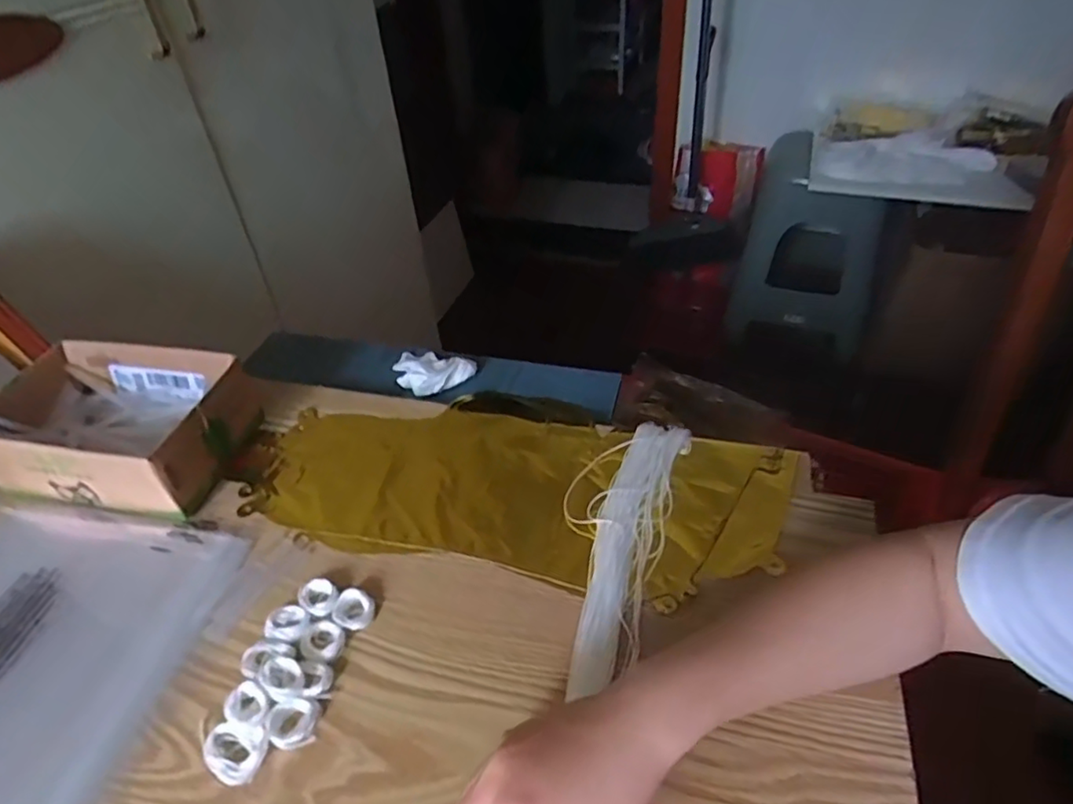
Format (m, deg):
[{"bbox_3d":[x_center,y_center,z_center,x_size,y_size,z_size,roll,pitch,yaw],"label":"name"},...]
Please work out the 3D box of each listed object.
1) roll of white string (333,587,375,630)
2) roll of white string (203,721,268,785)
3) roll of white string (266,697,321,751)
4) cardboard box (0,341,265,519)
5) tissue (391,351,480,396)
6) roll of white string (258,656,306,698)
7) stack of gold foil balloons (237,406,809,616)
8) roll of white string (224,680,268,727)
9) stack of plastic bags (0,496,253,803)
[{"bbox_3d":[-0.122,0.139,0.425,0.026,0.011,0.025,-3,41,2],"label":"roll of white string"},{"bbox_3d":[-0.174,0.200,0.362,0.038,0.008,0.030,9,43,15],"label":"roll of white string"},{"bbox_3d":[-0.143,0.188,0.371,0.028,0.010,0.025,-4,41,1],"label":"roll of white string"},{"bbox_3d":[-0.351,0.018,0.534,0.198,0.069,0.132,6,42,12],"label":"cardboard box"},{"bbox_3d":[-0.110,-0.032,0.628,0.088,0.021,0.059,17,46,23],"label":"tissue"},{"bbox_3d":[-0.154,0.168,0.385,0.027,0.013,0.023,28,51,32],"label":"roll of white string"},{"bbox_3d":[-0.021,0.061,0.503,0.417,0.009,0.158,7,43,13],"label":"stack of gold foil balloons"},{"bbox_3d":[-0.171,0.181,0.376,0.025,0.014,0.022,25,49,29],"label":"roll of white string"},{"bbox_3d":[-0.352,0.161,0.429,0.246,0.010,0.212,5,42,11],"label":"stack of plastic bags"}]

